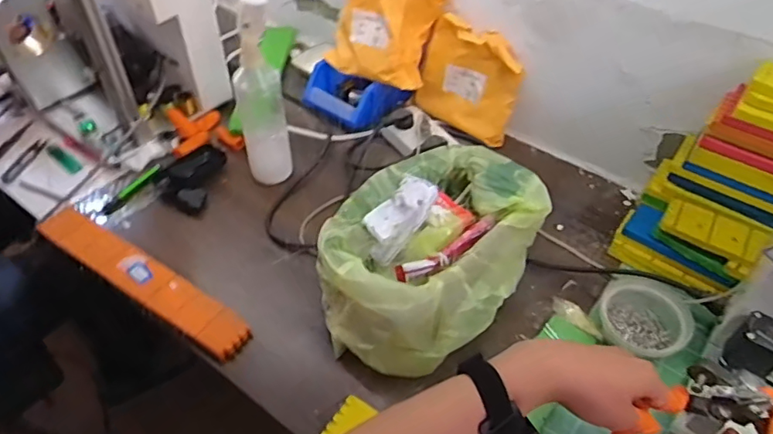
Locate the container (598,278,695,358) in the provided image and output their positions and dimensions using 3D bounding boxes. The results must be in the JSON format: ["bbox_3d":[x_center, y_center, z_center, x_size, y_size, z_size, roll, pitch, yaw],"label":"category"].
[{"bbox_3d":[0.297,0.117,0.629,0.094,0.044,0.089,0,48,0],"label":"container"}]

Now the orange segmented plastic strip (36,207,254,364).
[{"bbox_3d":[-0.313,0.074,0.689,0.341,0.021,0.056,27,53,22],"label":"orange segmented plastic strip"}]

